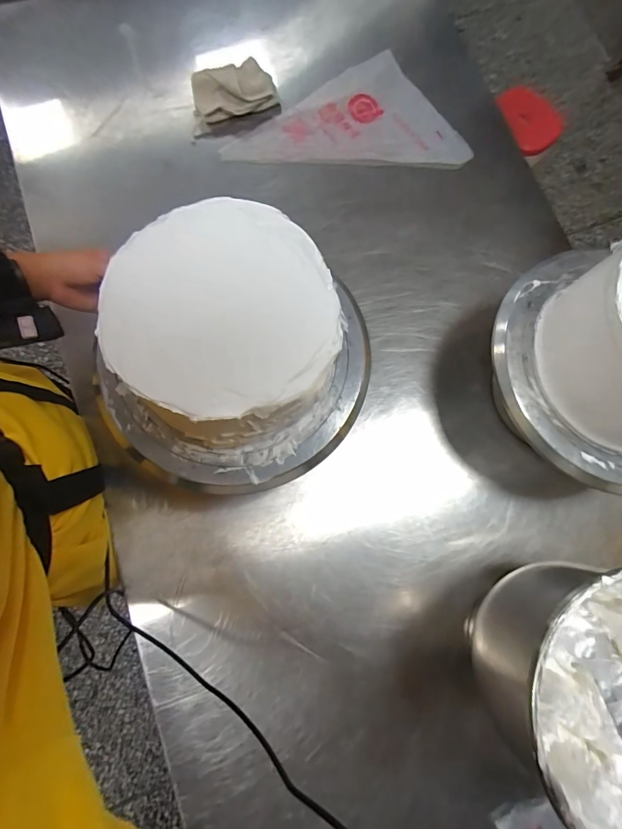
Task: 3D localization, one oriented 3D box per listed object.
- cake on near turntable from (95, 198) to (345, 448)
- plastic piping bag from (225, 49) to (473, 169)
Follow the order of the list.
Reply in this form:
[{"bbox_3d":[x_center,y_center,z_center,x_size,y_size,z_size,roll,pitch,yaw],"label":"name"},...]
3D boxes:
[{"bbox_3d":[-0.075,-0.078,0.387,0.192,0.105,0.200,5,77,0],"label":"cake on near turntable"},{"bbox_3d":[0.062,-0.505,0.679,0.389,0.013,0.191,-1,83,-3],"label":"plastic piping bag"}]

